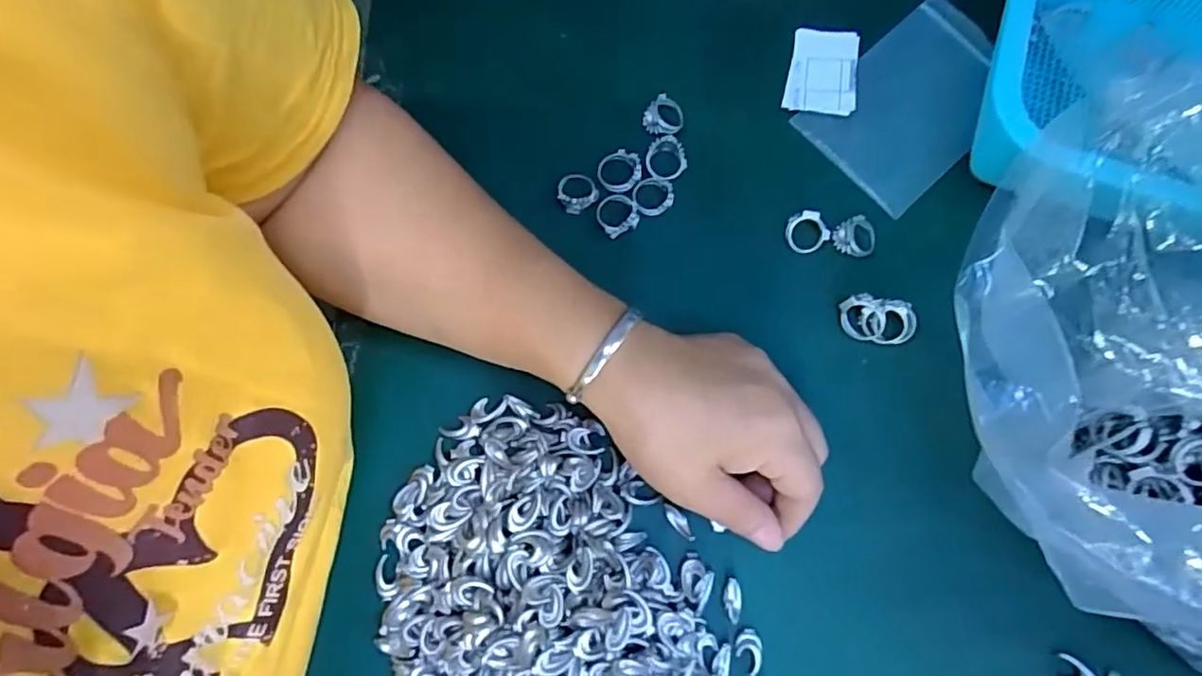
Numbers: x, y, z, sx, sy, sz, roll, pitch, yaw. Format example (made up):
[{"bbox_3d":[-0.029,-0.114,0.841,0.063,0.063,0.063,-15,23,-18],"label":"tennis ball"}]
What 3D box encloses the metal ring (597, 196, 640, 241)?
[{"bbox_3d":[0.009,-0.068,0.334,0.022,0.008,0.022,0,76,0],"label":"metal ring"}]

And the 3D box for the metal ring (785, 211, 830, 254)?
[{"bbox_3d":[0.109,-0.056,0.330,0.021,0.004,0.022,3,111,7],"label":"metal ring"}]

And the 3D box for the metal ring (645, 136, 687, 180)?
[{"bbox_3d":[0.035,-0.099,0.339,0.021,0.004,0.024,-20,77,-5],"label":"metal ring"}]

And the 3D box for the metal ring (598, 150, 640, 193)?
[{"bbox_3d":[0.010,-0.091,0.338,0.023,0.006,0.022,0,76,0],"label":"metal ring"}]

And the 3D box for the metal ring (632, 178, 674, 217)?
[{"bbox_3d":[0.028,-0.078,0.334,0.021,0.006,0.020,0,76,0],"label":"metal ring"}]

